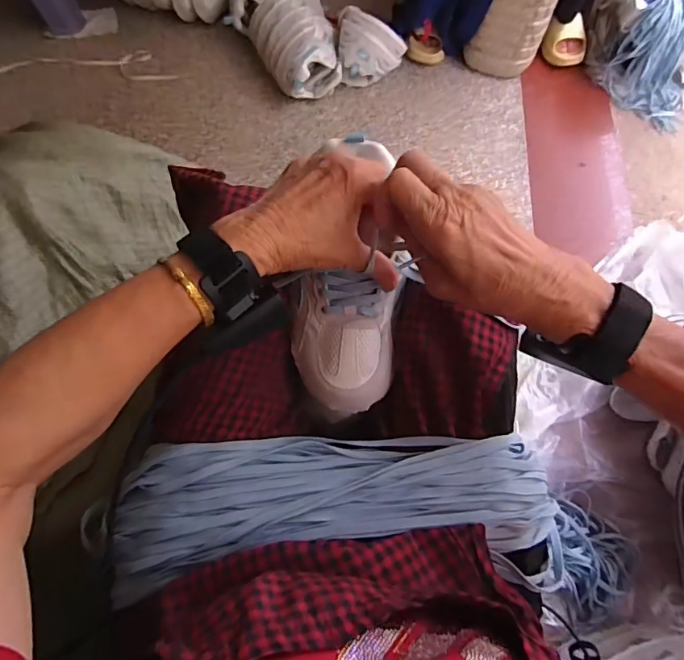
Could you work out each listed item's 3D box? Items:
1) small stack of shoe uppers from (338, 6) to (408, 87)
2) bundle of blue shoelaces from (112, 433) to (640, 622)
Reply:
[{"bbox_3d":[0.071,-0.693,1.122,0.161,0.141,0.140,-6,66,-3],"label":"small stack of shoe uppers"},{"bbox_3d":[0.027,0.154,0.372,0.416,0.058,0.122,1,66,0],"label":"bundle of blue shoelaces"}]

